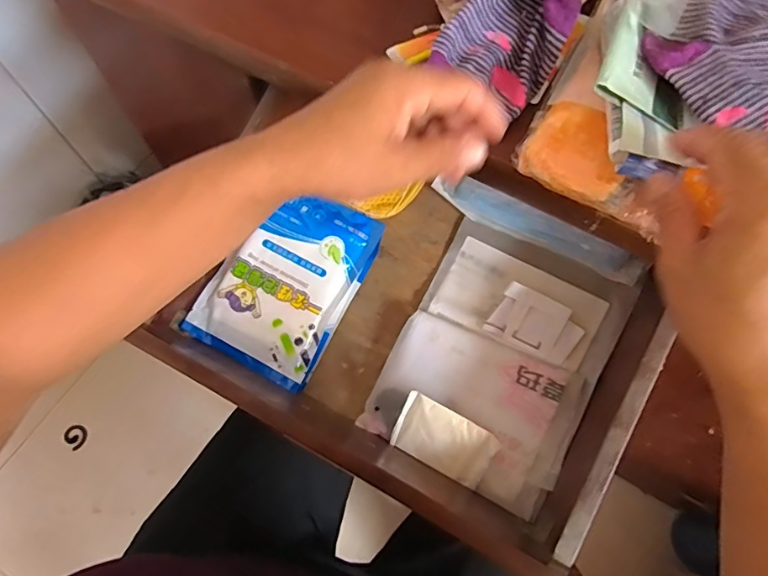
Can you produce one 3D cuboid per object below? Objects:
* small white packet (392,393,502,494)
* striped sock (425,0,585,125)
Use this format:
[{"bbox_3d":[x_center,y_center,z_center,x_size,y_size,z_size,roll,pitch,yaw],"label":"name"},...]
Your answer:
[{"bbox_3d":[0.052,0.137,0.450,0.086,0.062,0.008,27,24,12],"label":"small white packet"},{"bbox_3d":[0.080,-0.181,0.334,0.089,0.071,0.107,12,66,5],"label":"striped sock"}]

